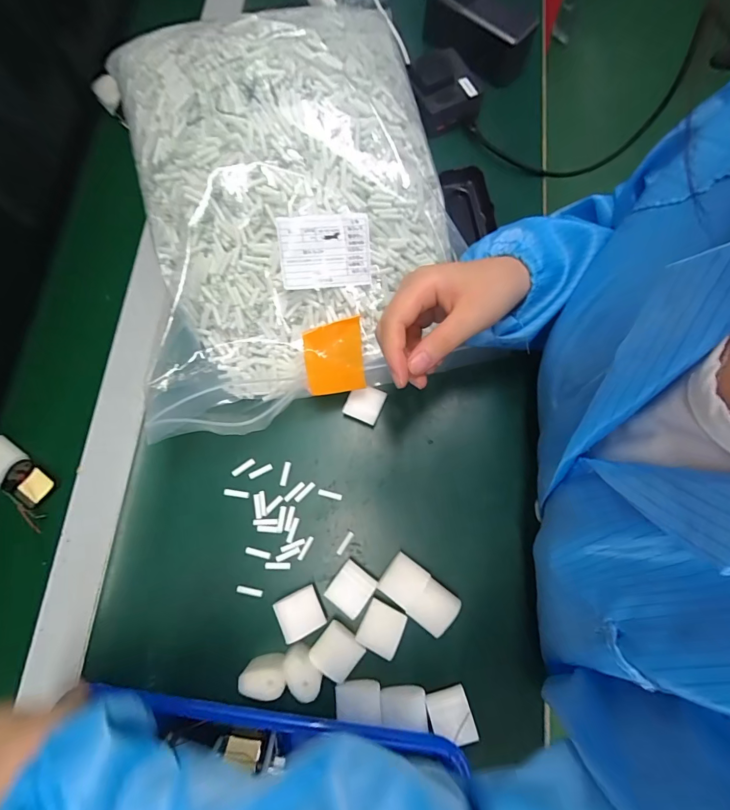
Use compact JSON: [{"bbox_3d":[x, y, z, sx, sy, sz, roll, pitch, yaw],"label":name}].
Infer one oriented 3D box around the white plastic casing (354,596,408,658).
[{"bbox_3d":[0.014,0.190,0.330,0.032,0.015,0.035,26,80,6],"label":"white plastic casing"}]

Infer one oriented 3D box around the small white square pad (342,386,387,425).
[{"bbox_3d":[0.000,-0.001,0.383,0.034,0.011,0.034,22,77,5],"label":"small white square pad"}]

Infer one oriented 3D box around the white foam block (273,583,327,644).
[{"bbox_3d":[-0.056,0.178,0.334,0.036,0.021,0.033,-24,78,-6],"label":"white foam block"}]

